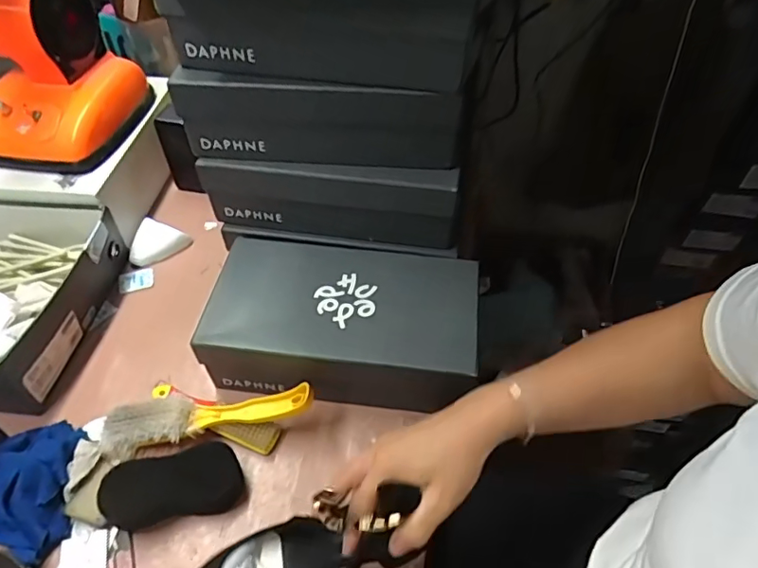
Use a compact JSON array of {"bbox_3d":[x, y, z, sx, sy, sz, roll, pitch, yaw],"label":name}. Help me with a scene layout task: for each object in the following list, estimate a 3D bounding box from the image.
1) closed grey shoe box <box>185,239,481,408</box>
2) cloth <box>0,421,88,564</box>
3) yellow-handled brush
[{"bbox_3d":[-0.039,0.047,0.632,0.294,0.098,0.171,6,50,5],"label":"closed grey shoe box"},{"bbox_3d":[-0.352,0.203,0.536,0.086,0.049,0.132,-4,50,-4],"label":"cloth"},{"bbox_3d":[-0.183,0.139,0.573,0.225,0.054,0.047,-7,50,-6],"label":"yellow-handled brush"}]

